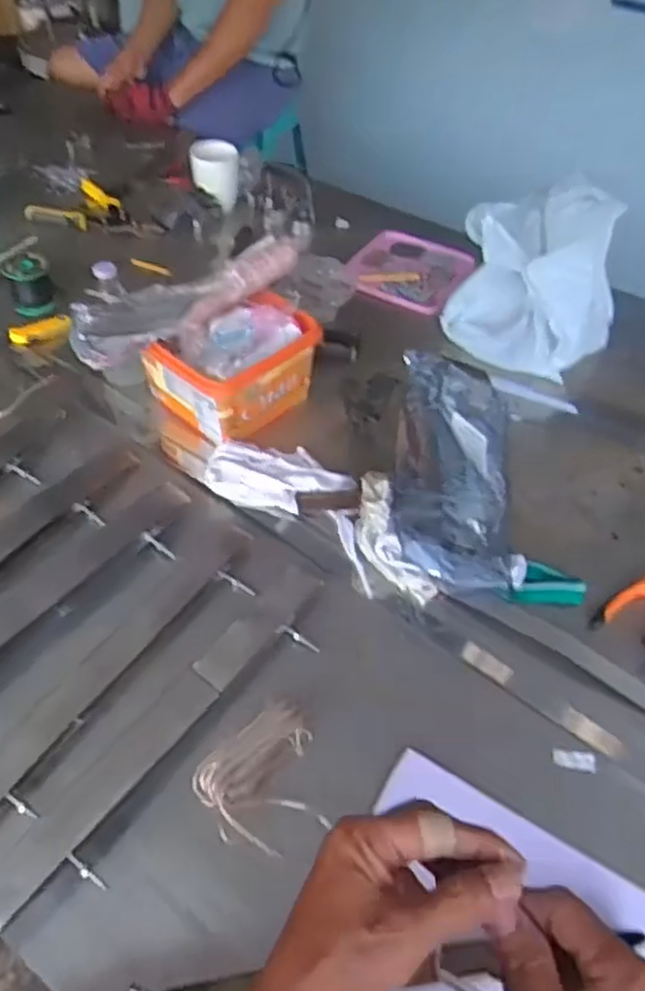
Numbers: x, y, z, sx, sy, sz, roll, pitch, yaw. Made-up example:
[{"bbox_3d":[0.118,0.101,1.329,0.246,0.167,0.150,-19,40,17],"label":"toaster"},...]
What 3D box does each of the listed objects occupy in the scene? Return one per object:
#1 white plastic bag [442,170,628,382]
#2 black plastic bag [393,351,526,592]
[{"bbox_3d":[0.330,-0.341,1.088,0.248,0.168,0.296,19,50,14],"label":"white plastic bag"},{"bbox_3d":[0.164,-0.061,0.882,0.153,0.080,0.388,5,48,2],"label":"black plastic bag"}]

